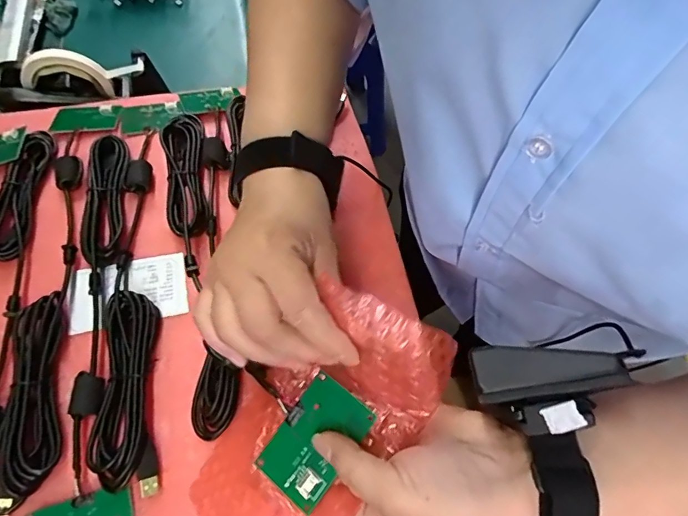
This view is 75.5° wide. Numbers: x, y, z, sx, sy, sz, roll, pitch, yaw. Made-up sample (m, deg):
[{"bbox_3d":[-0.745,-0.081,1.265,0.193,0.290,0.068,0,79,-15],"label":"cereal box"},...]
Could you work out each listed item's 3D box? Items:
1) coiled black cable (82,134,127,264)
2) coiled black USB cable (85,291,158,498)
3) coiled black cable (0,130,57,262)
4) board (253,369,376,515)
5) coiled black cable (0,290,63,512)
[{"bbox_3d":[-0.231,-0.060,0.427,0.033,0.014,0.145,-7,68,-4],"label":"coiled black cable"},{"bbox_3d":[-0.172,0.100,0.353,0.048,0.017,0.154,-6,68,-4],"label":"coiled black USB cable"},{"bbox_3d":[-0.316,-0.065,0.431,0.033,0.033,0.151,-4,68,-3],"label":"coiled black cable"},{"bbox_3d":[-0.018,0.110,0.268,0.045,0.005,0.069,33,84,22],"label":"board"},{"bbox_3d":[-0.248,0.105,0.341,0.048,0.019,0.151,-9,68,-5],"label":"coiled black cable"}]

